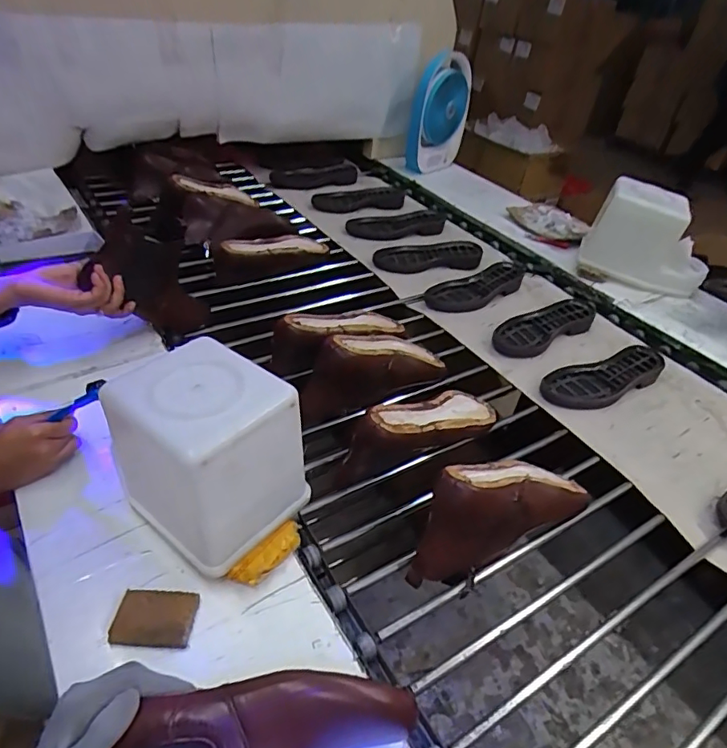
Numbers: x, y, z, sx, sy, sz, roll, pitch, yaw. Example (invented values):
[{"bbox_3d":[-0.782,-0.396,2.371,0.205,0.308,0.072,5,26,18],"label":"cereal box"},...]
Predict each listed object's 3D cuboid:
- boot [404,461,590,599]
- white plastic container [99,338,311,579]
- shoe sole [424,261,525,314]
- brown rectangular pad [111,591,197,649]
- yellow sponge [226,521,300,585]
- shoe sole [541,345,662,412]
[{"bbox_3d":[0.158,0.157,0.622,0.244,0.110,0.095,-20,47,-28],"label":"boot"},{"bbox_3d":[-0.161,0.083,0.535,0.165,0.175,0.130,31,46,25],"label":"white plastic container"},{"bbox_3d":[0.246,-0.186,1.091,0.259,0.023,0.093,-23,49,-31],"label":"shoe sole"},{"bbox_3d":[-0.195,0.230,0.489,0.071,0.011,0.049,6,40,-2],"label":"brown rectangular pad"},{"bbox_3d":[-0.097,0.189,0.541,0.027,0.020,0.084,32,46,26],"label":"yellow sponge"},{"bbox_3d":[0.412,0.003,0.888,0.230,0.038,0.089,-15,45,-24],"label":"shoe sole"}]

